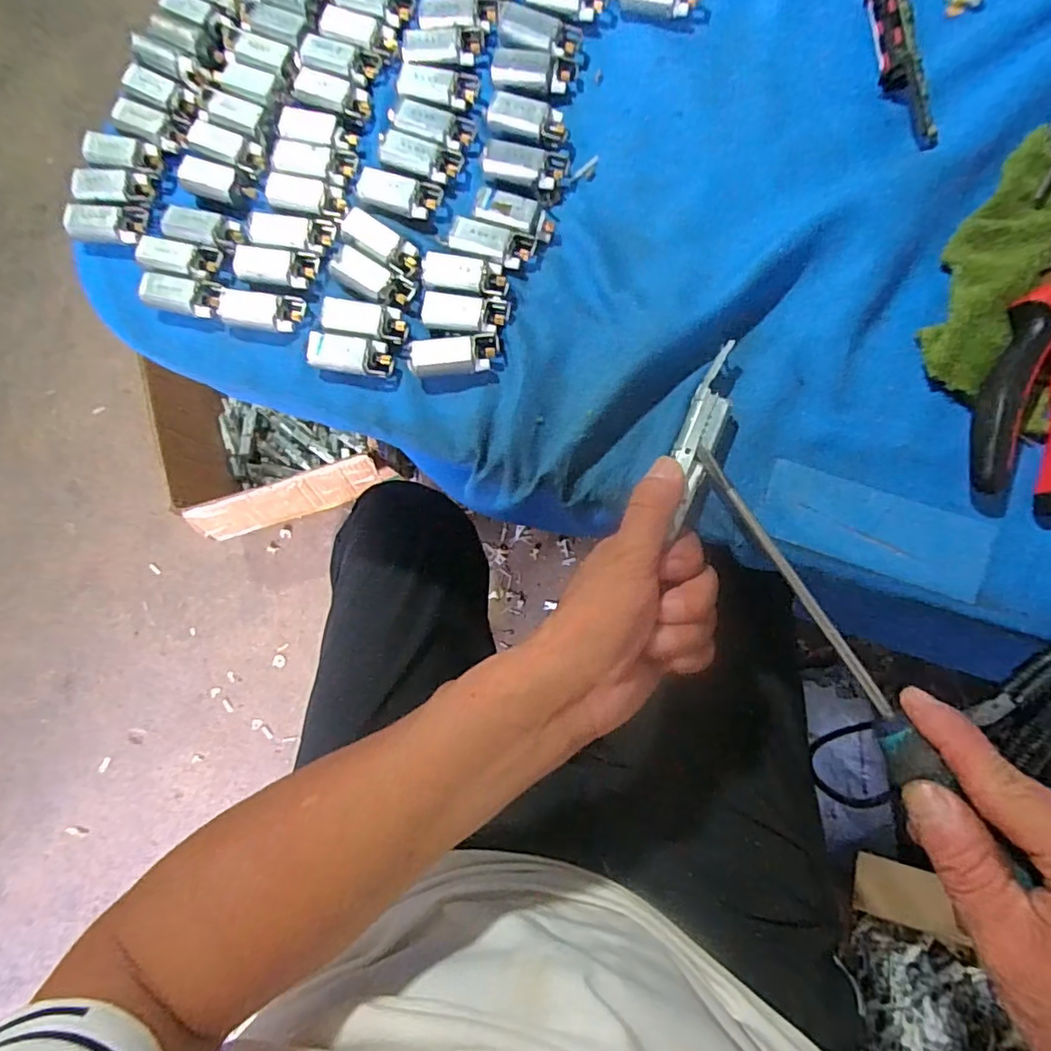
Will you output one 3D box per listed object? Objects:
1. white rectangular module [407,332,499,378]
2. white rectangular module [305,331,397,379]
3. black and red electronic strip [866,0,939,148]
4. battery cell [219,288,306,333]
[{"bbox_3d":[-0.038,-0.092,0.309,0.048,0.010,0.019,-9,83,2],"label":"white rectangular module"},{"bbox_3d":[-0.096,-0.094,0.313,0.045,0.012,0.018,7,86,5],"label":"white rectangular module"},{"bbox_3d":[0.203,-0.255,0.307,0.018,0.016,0.107,-6,84,3],"label":"black and red electronic strip"},{"bbox_3d":[-0.150,-0.121,0.318,0.049,0.008,0.020,10,85,4],"label":"battery cell"}]

